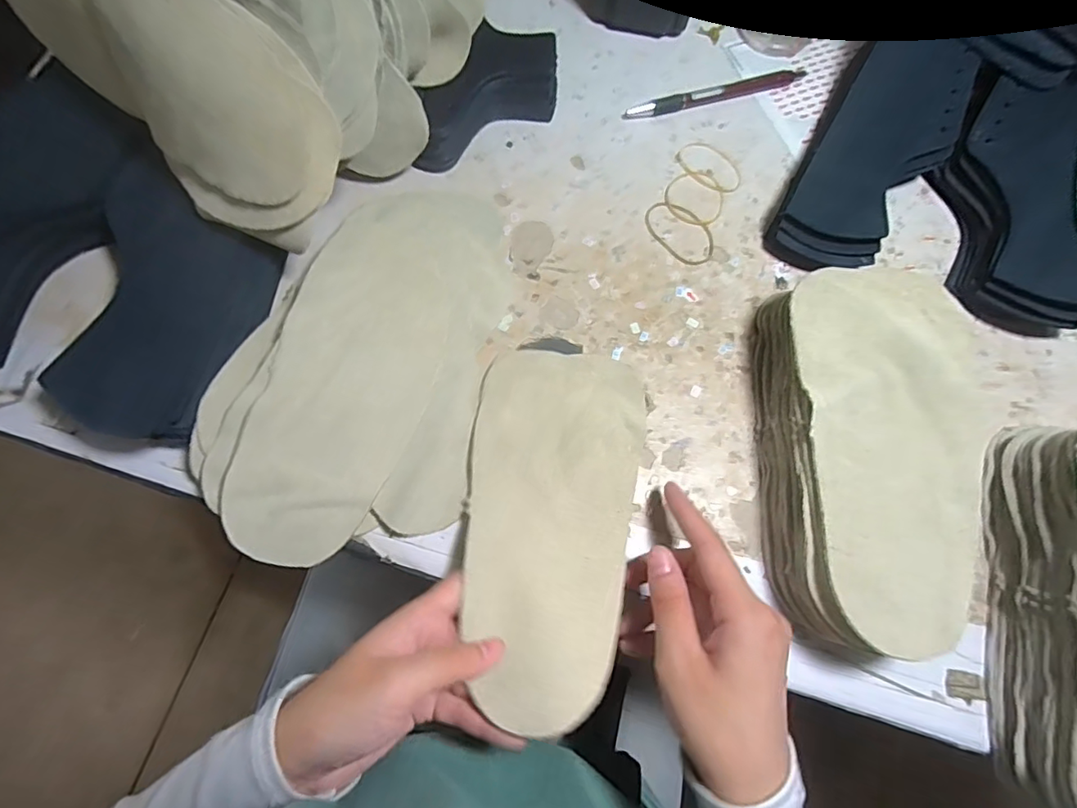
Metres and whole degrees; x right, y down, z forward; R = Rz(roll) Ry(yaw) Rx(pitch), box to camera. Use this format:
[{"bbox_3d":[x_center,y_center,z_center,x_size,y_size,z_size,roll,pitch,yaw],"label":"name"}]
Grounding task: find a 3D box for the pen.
[{"bbox_3d":[0.138,-0.239,0.410,0.151,0.010,0.017,-18,75,-7],"label":"pen"}]

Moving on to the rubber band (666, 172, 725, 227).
[{"bbox_3d":[0.113,-0.150,0.387,0.042,0.004,0.045,21,73,4],"label":"rubber band"}]

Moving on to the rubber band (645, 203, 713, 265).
[{"bbox_3d":[0.100,-0.122,0.377,0.036,0.004,0.056,-40,79,-13],"label":"rubber band"}]

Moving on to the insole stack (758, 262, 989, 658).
[{"bbox_3d":[0.187,0.027,0.309,0.101,0.052,0.206,6,73,0],"label":"insole stack"}]

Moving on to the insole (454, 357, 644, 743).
[{"bbox_3d":[0.009,0.062,0.298,0.097,0.017,0.199,7,62,0],"label":"insole"}]

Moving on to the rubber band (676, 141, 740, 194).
[{"bbox_3d":[0.126,-0.175,0.396,0.051,0.004,0.034,35,75,8],"label":"rubber band"}]

